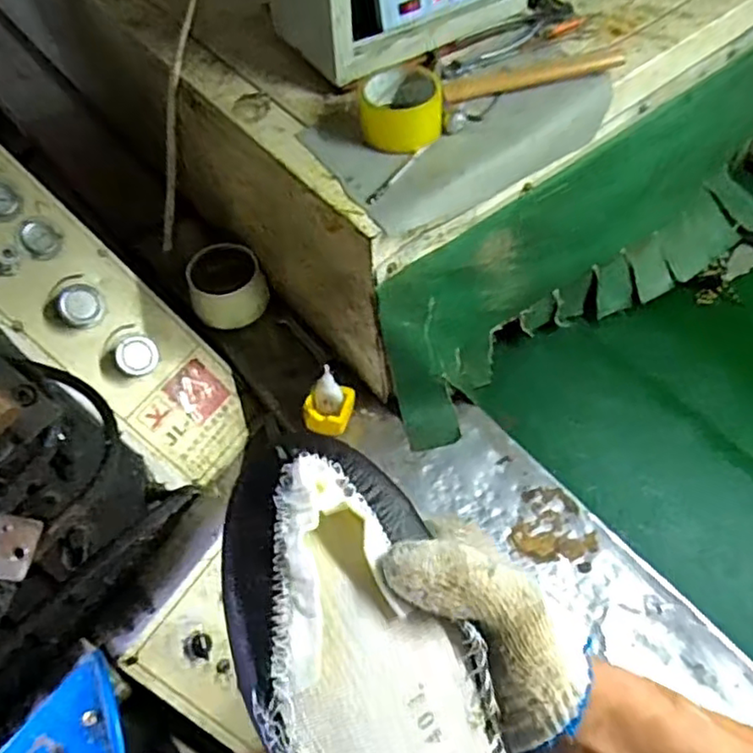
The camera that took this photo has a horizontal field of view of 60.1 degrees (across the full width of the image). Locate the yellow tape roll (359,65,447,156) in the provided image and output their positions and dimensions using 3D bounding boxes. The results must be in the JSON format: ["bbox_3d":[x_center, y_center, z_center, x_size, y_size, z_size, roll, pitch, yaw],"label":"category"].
[{"bbox_3d":[0.028,-0.302,0.729,0.085,0.048,0.085,-1,57,2],"label":"yellow tape roll"}]

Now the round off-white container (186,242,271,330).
[{"bbox_3d":[-0.234,-0.141,1.024,0.118,0.084,0.100,-10,57,-4],"label":"round off-white container"}]

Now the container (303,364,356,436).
[{"bbox_3d":[-0.067,0.043,0.923,0.065,0.083,0.072,17,60,13],"label":"container"}]

